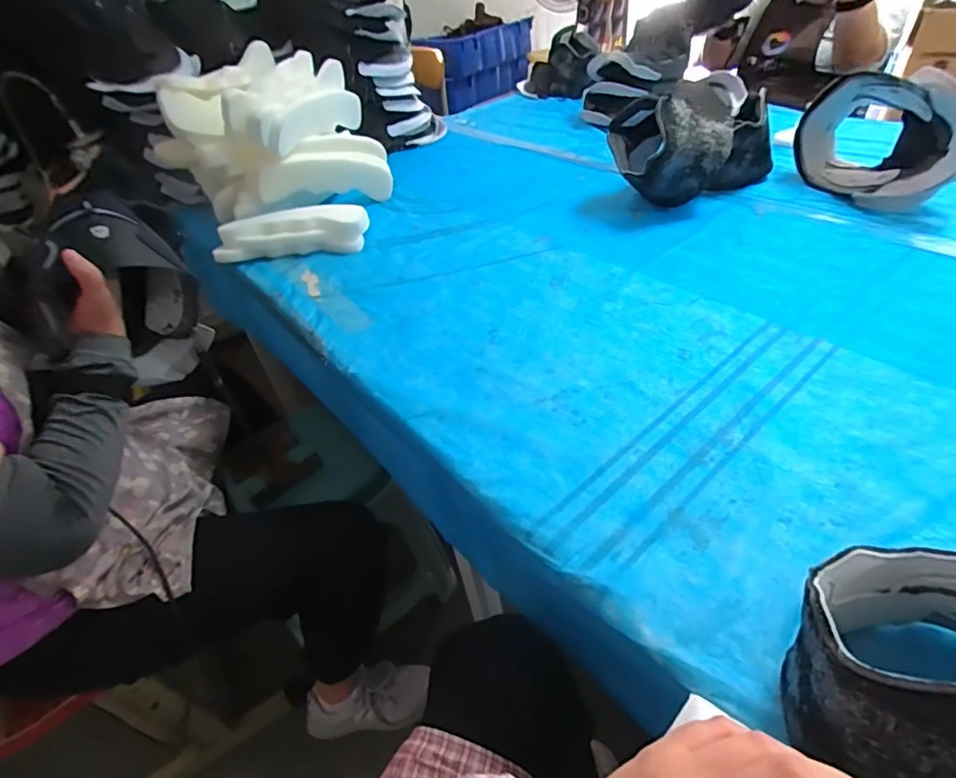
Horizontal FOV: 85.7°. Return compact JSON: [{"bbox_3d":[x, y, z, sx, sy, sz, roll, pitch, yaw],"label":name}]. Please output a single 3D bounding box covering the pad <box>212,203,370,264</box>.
[{"bbox_3d":[-0.352,-0.297,0.981,0.288,0.062,0.124,3,43,12],"label":"pad"}]

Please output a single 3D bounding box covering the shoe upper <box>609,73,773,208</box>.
[{"bbox_3d":[0.360,-0.412,0.875,0.257,0.158,0.170,-26,45,-19],"label":"shoe upper"}]

